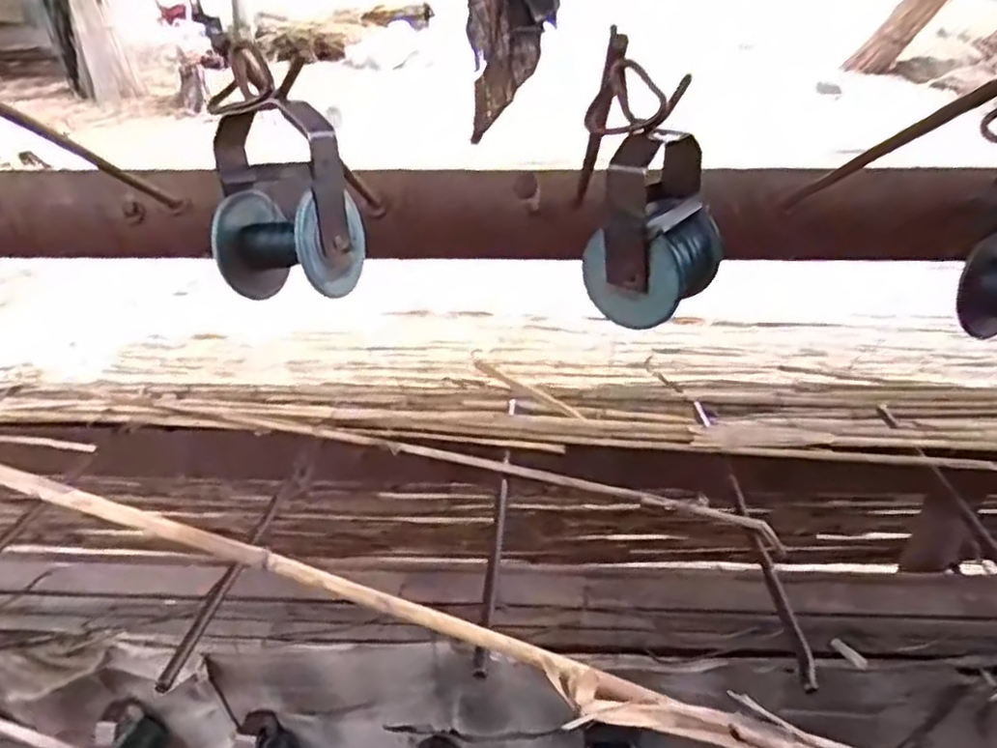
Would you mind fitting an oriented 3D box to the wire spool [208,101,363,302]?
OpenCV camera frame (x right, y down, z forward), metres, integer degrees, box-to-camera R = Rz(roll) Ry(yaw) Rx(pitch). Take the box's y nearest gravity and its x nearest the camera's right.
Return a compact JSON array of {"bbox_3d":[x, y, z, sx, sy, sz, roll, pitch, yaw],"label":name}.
[{"bbox_3d":[-0.088,-0.068,0.294,0.053,0.069,0.039,7,32,13],"label":"wire spool"}]

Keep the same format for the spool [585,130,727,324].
[{"bbox_3d":[0.066,-0.063,0.309,0.042,0.075,0.047,22,38,33],"label":"spool"}]

